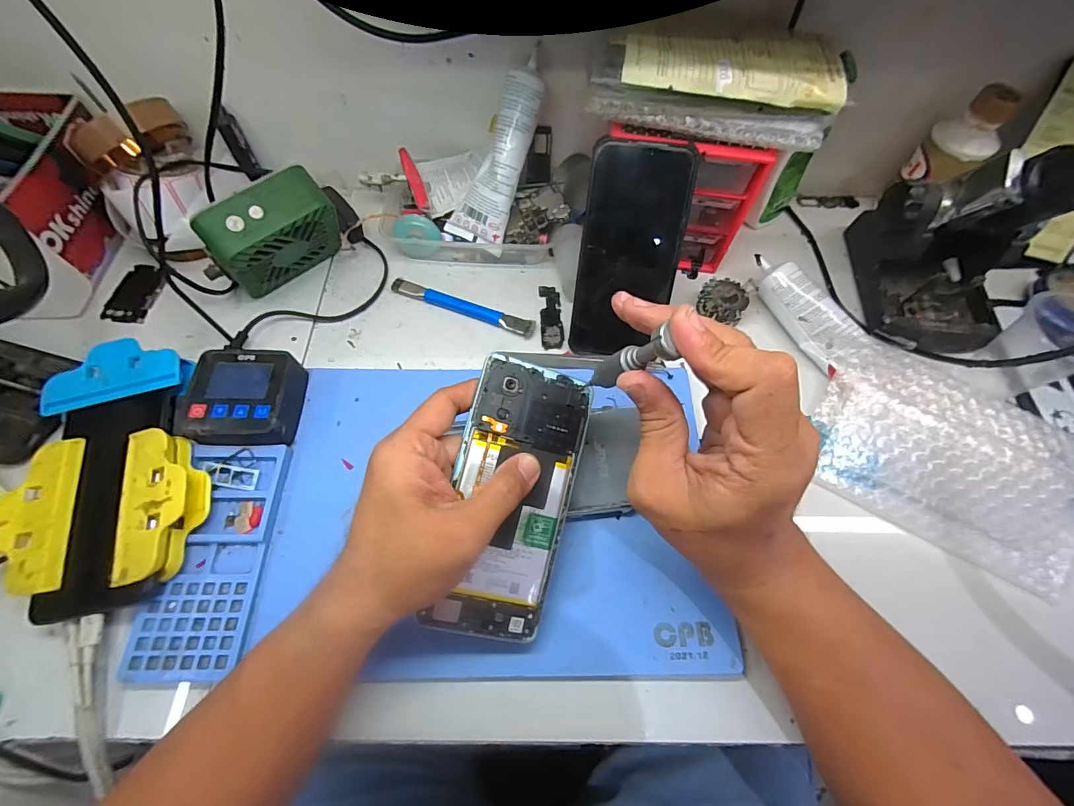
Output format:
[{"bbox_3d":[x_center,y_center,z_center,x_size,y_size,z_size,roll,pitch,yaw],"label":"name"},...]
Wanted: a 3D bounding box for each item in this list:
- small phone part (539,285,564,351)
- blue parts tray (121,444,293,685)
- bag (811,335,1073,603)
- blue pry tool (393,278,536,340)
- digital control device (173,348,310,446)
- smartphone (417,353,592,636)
[{"bbox_3d":[0.013,-0.080,0.414,0.020,0.004,0.070,-2,63,-2],"label":"small phone part"},{"bbox_3d":[-0.216,0.101,0.305,0.066,0.016,0.148,2,63,0],"label":"blue parts tray"},{"bbox_3d":[0.307,0.037,0.339,0.175,0.033,0.128,31,66,14],"label":"bag"},{"bbox_3d":[-0.068,-0.088,0.414,0.138,0.009,0.017,20,64,9],"label":"blue pry tool"},{"bbox_3d":[-0.222,0.000,0.345,0.072,0.038,0.071,0,63,-1],"label":"digital control device"},{"bbox_3d":[-0.014,0.057,0.279,0.073,0.005,0.164,15,79,-15],"label":"smartphone"}]

